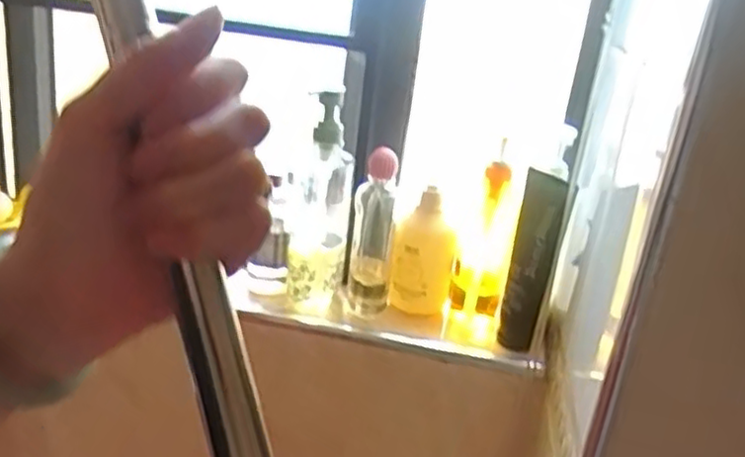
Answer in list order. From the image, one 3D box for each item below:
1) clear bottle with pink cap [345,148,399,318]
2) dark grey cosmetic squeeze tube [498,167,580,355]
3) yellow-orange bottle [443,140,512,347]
[{"bbox_3d":[0.001,0.004,0.862,0.056,0.195,0.056,7,22,1],"label":"clear bottle with pink cap"},{"bbox_3d":[0.180,0.046,0.801,0.051,0.210,0.057,13,23,15],"label":"dark grey cosmetic squeeze tube"},{"bbox_3d":[0.130,0.029,0.852,0.070,0.217,0.081,11,22,10],"label":"yellow-orange bottle"}]

